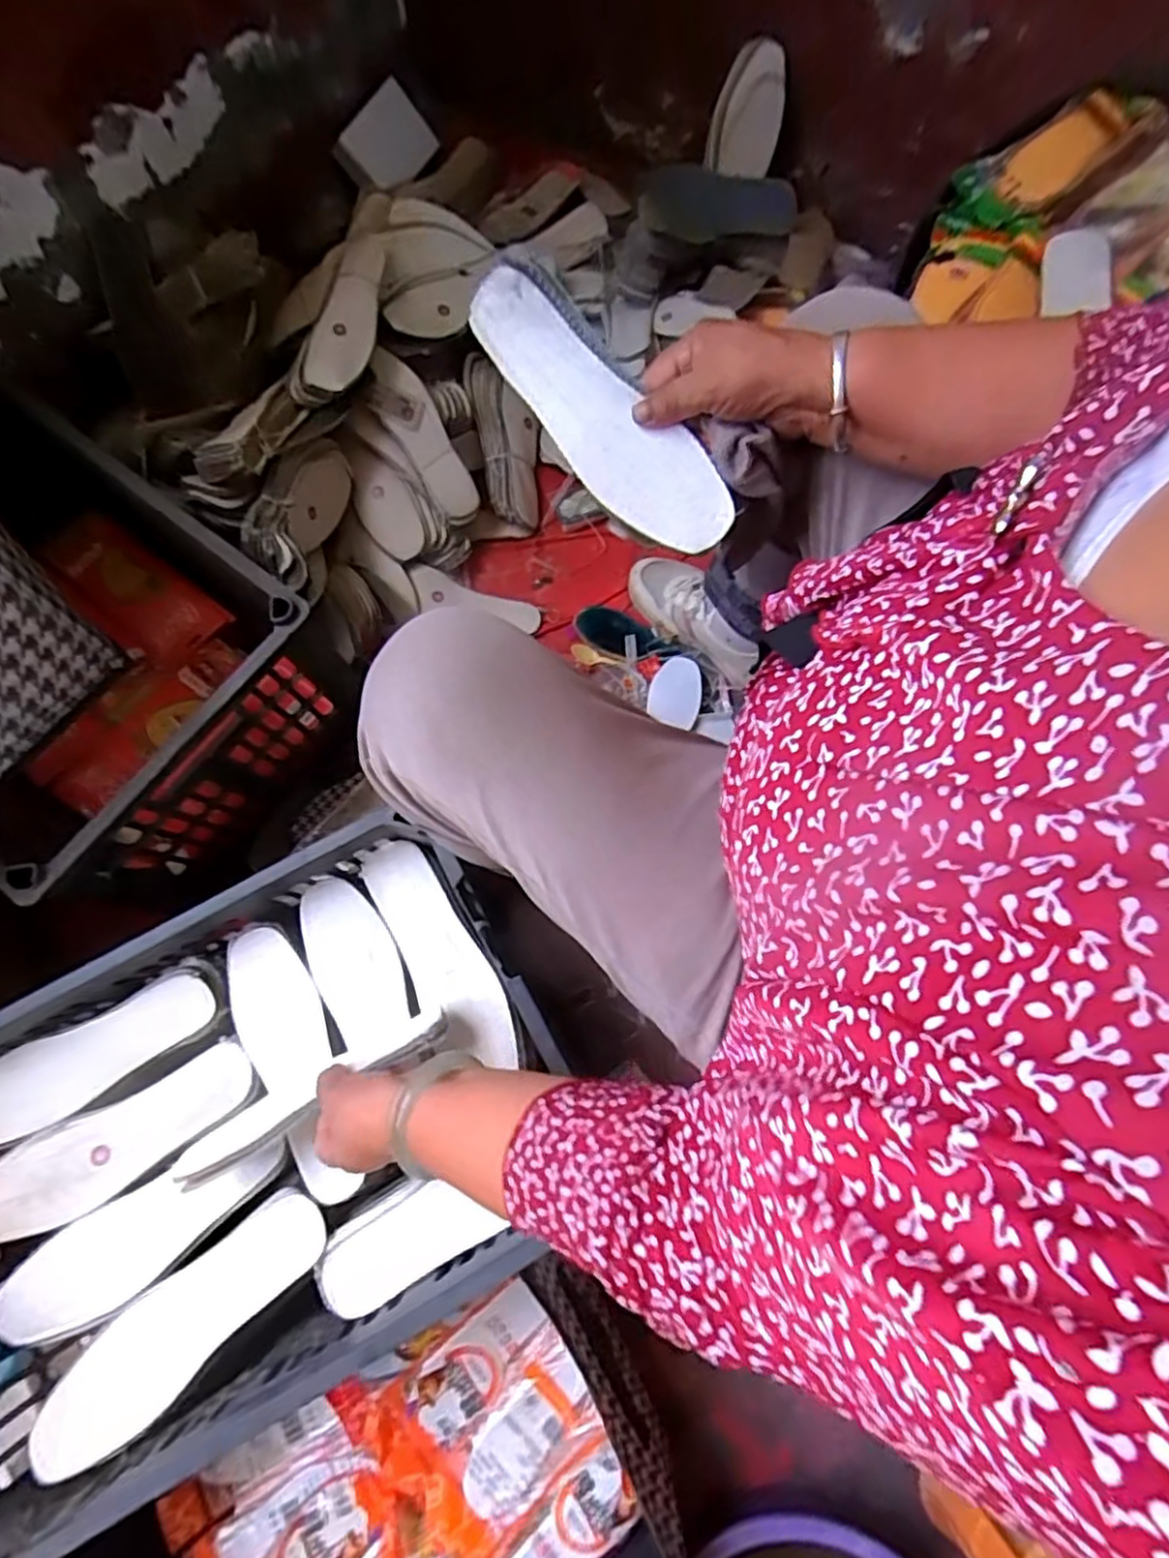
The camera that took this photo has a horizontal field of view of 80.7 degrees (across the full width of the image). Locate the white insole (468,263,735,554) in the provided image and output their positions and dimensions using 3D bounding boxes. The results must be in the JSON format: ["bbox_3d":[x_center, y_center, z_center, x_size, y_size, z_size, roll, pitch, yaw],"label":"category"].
[{"bbox_3d":[0.008,-0.235,0.455,0.213,0.011,0.068,43,112,-1],"label":"white insole"}]

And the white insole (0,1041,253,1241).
[{"bbox_3d":[-0.380,0.296,0.556,0.228,0.019,0.069,-27,77,-6],"label":"white insole"}]

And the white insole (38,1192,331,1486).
[{"bbox_3d":[-0.302,0.409,0.520,0.233,0.014,0.071,-40,69,-11],"label":"white insole"}]

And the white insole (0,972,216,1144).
[{"bbox_3d":[-0.417,0.235,0.570,0.222,0.018,0.063,-26,76,-6],"label":"white insole"}]

